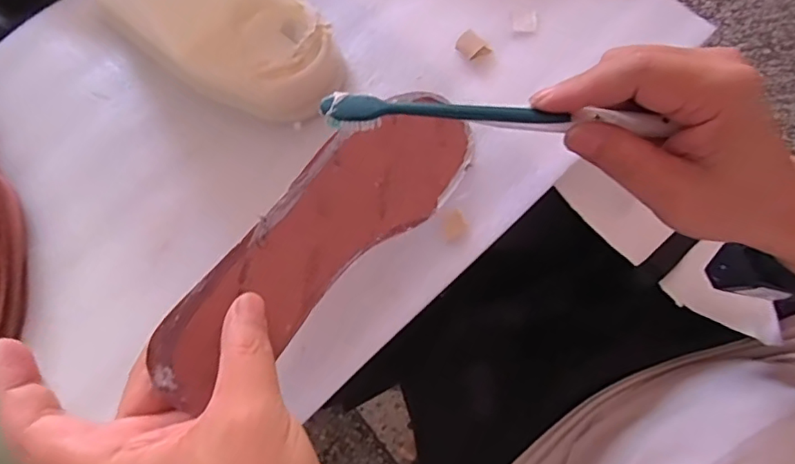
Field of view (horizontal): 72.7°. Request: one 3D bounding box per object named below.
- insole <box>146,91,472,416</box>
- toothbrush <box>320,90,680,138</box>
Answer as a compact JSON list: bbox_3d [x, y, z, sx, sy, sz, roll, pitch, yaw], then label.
[{"bbox_3d":[-0.033,-0.010,0.303,0.240,0.009,0.066,-42,105,-36],"label":"insole"},{"bbox_3d":[0.048,-0.057,0.268,0.169,0.007,0.017,3,72,0],"label":"toothbrush"}]

